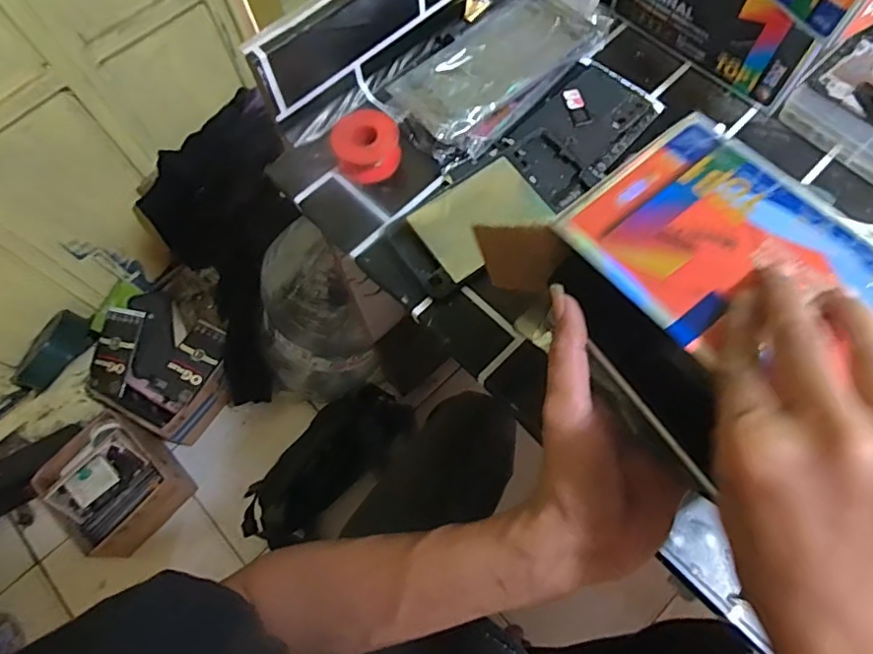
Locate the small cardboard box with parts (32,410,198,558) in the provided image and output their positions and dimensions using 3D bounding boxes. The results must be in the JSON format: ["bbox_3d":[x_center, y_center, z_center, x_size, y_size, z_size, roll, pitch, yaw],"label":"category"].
[{"bbox_3d":[-0.601,0.294,1.066,0.199,0.133,0.207,34,74,15],"label":"small cardboard box with parts"}]

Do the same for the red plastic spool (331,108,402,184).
[{"bbox_3d":[-0.057,-0.151,0.462,0.052,0.029,0.054,-1,68,2],"label":"red plastic spool"}]

